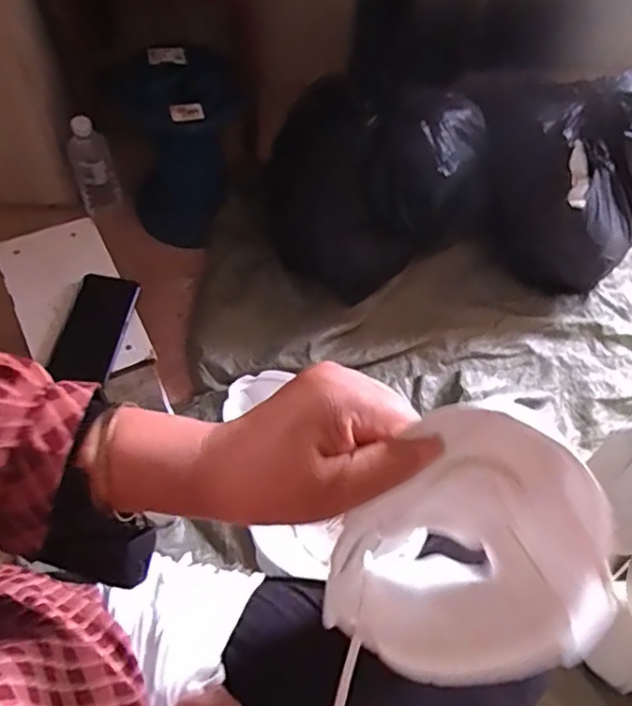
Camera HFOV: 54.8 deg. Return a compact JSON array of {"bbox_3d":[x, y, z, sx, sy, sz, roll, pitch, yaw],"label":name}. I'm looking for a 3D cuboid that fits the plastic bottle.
[{"bbox_3d":[-0.384,-0.324,1.048,0.068,0.168,0.072,-16,64,-15],"label":"plastic bottle"}]

